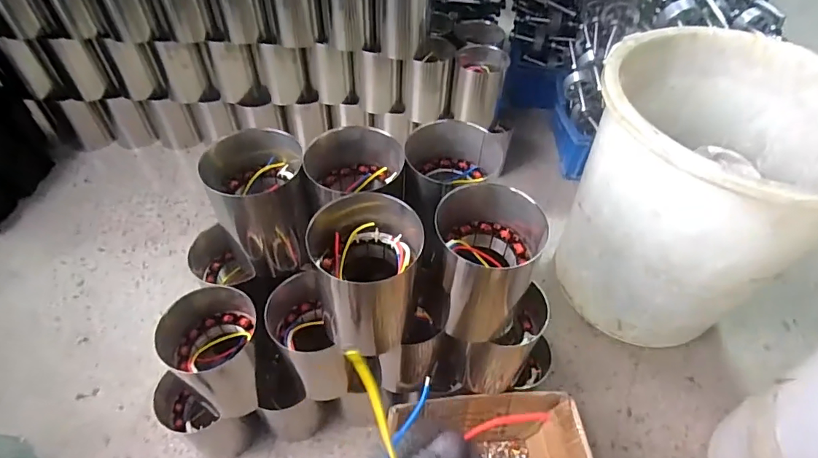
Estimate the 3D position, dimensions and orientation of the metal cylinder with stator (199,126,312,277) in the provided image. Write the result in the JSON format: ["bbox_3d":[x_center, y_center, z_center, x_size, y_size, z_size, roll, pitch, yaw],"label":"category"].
[{"bbox_3d":[-0.194,-0.029,0.618,0.111,0.156,0.105,-17,54,-16],"label":"metal cylinder with stator"}]

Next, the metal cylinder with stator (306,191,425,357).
[{"bbox_3d":[-0.050,0.058,0.564,0.114,0.170,0.117,-13,53,-13],"label":"metal cylinder with stator"}]

